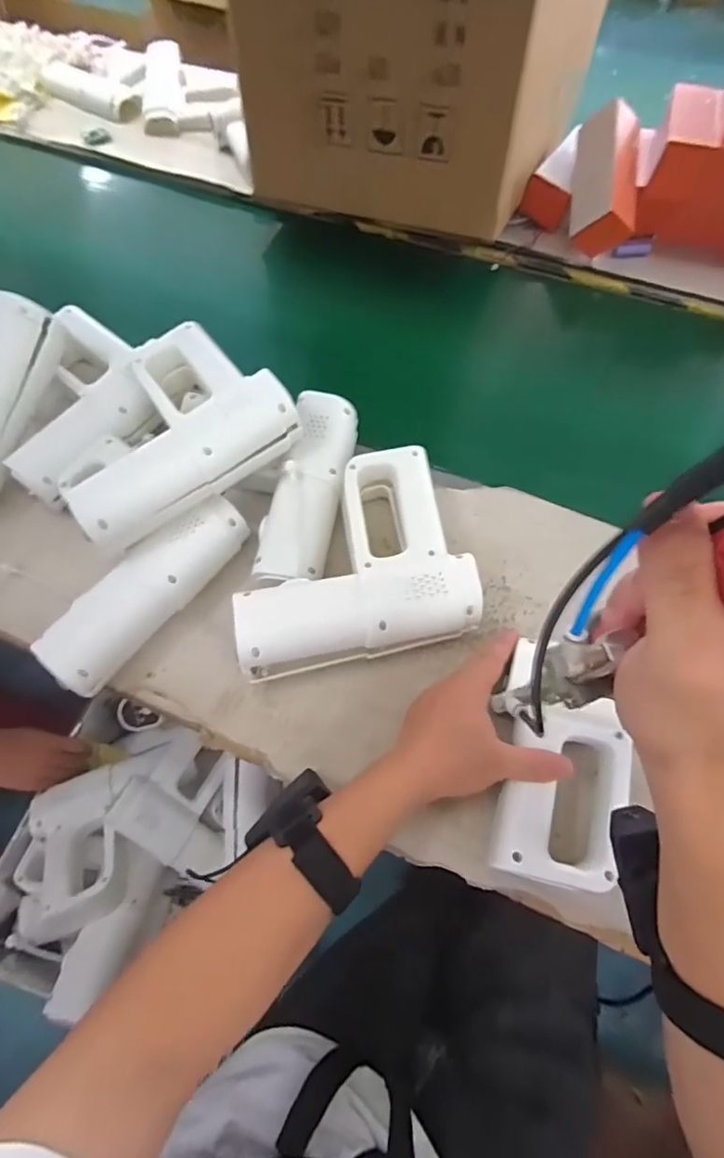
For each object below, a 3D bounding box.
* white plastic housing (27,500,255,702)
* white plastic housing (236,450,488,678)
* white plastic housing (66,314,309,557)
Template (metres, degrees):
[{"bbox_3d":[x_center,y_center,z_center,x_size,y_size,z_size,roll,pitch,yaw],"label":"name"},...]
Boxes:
[{"bbox_3d":[-0.196,0.010,0.489,0.063,0.066,0.208,34,69,16],"label":"white plastic housing"},{"bbox_3d":[-0.014,-0.014,0.496,0.216,0.076,0.190,-10,64,-4],"label":"white plastic housing"},{"bbox_3d":[-0.195,-0.146,0.502,0.212,0.065,0.186,-35,68,-15],"label":"white plastic housing"}]

